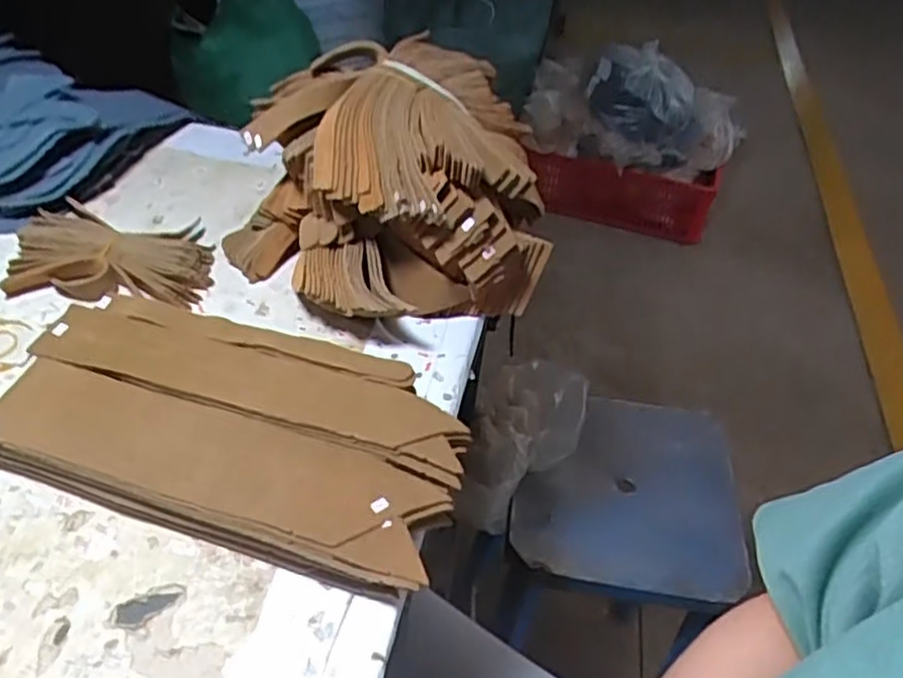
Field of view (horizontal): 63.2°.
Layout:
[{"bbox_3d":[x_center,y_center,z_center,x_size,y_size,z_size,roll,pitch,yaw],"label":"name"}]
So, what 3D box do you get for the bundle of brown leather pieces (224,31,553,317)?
[{"bbox_3d":[-0.048,-0.112,0.502,0.191,0.118,0.193,4,43,-4],"label":"bundle of brown leather pieces"}]

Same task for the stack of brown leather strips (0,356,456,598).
[{"bbox_3d":[-0.122,0.071,0.378,0.236,0.033,0.066,14,44,7],"label":"stack of brown leather strips"}]

